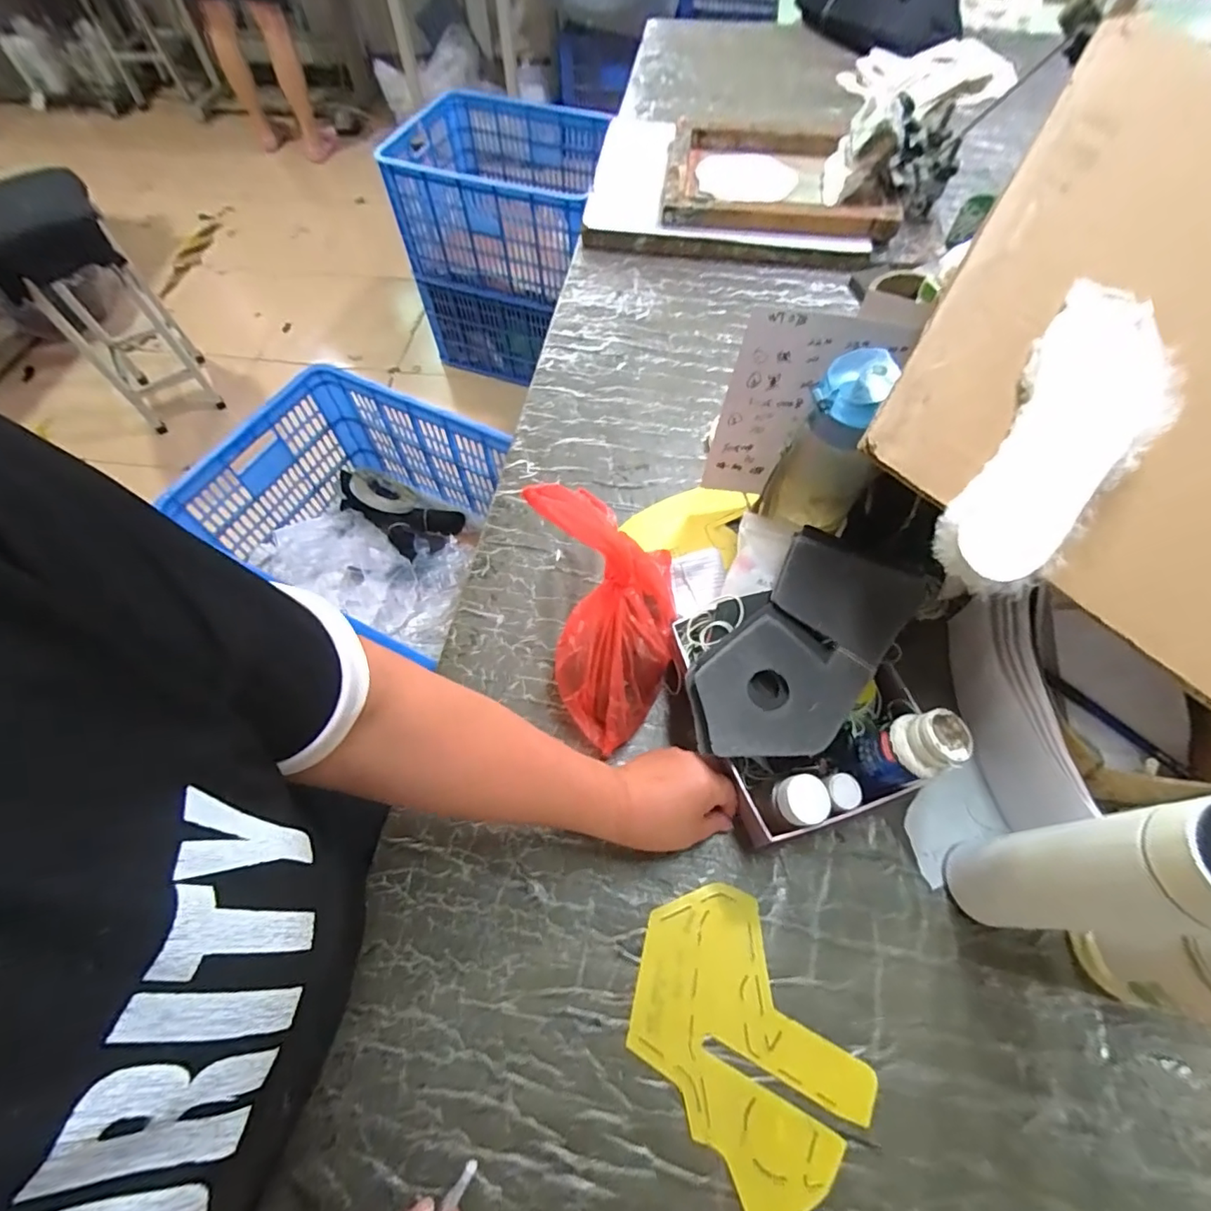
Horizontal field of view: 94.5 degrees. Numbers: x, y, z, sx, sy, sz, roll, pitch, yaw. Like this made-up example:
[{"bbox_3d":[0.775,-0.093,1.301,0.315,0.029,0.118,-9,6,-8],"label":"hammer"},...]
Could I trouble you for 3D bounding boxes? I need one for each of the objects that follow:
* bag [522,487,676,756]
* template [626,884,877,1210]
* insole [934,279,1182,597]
[{"bbox_3d":[0.010,0.007,0.473,0.115,0.214,0.177,-5,62,-2],"label":"bag"},{"bbox_3d":[0.100,0.325,0.422,0.129,0.005,0.191,-29,64,-16],"label":"template"},{"bbox_3d":[0.328,-0.121,0.392,0.094,0.026,0.270,32,77,10],"label":"insole"}]

